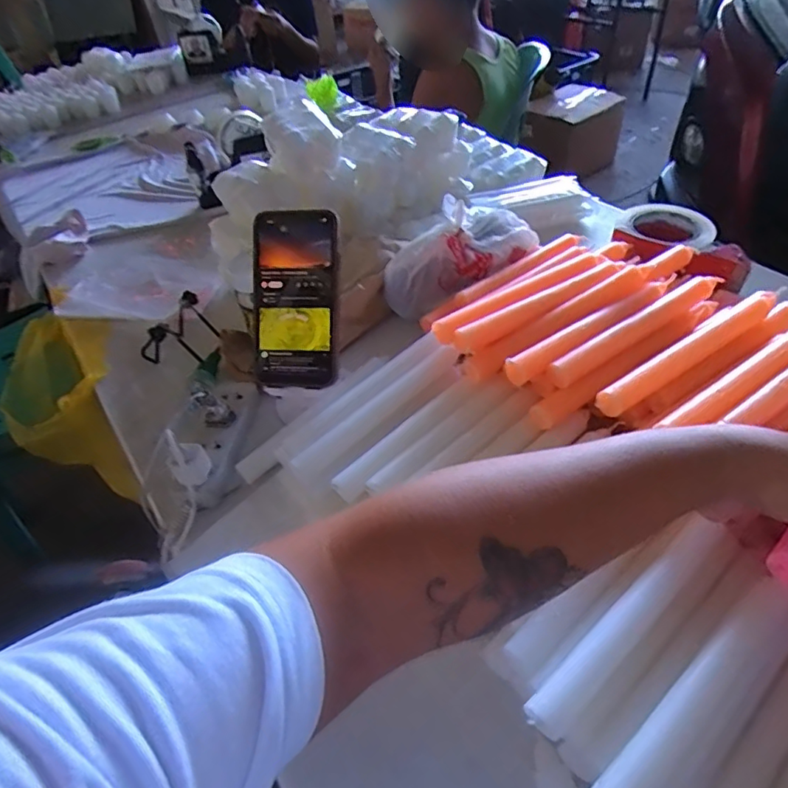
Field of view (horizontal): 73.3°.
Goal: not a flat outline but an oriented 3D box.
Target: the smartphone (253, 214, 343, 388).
[{"bbox_3d":[-0.092,-0.087,0.488,0.080,0.013,0.158,2,91,15],"label":"smartphone"}]

